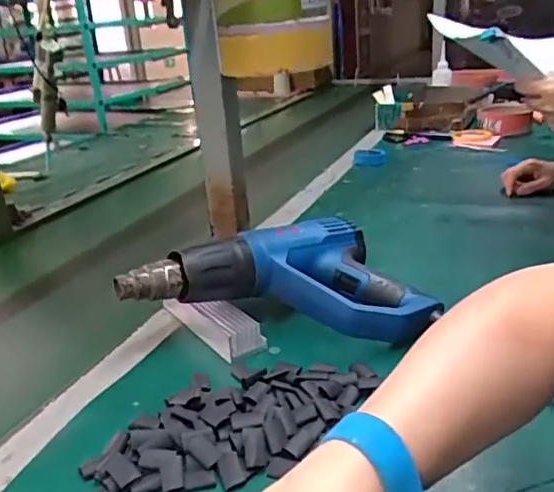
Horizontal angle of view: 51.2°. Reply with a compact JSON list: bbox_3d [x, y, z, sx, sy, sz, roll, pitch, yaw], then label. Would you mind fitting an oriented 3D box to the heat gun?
[{"bbox_3d":[0.009,0.032,0.606,0.297,0.095,0.161,-3,22,4],"label":"heat gun"}]

